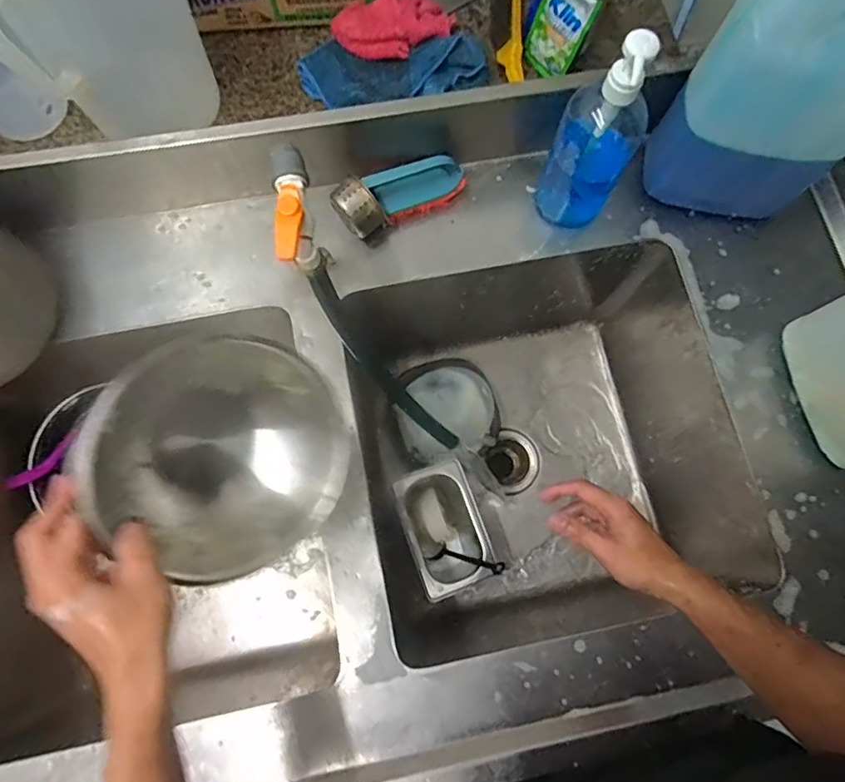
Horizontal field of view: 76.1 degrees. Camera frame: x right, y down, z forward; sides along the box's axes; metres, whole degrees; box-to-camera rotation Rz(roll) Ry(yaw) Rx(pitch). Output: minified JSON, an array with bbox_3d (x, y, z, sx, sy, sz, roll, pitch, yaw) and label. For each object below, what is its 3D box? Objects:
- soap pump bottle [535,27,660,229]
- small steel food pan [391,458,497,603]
[{"bbox_3d":[0.198,-0.285,0.617,0.092,0.251,0.071,29,76,6],"label":"soap pump bottle"},{"bbox_3d":[0.031,0.212,0.834,0.111,0.117,0.175,-19,77,-6],"label":"small steel food pan"}]

